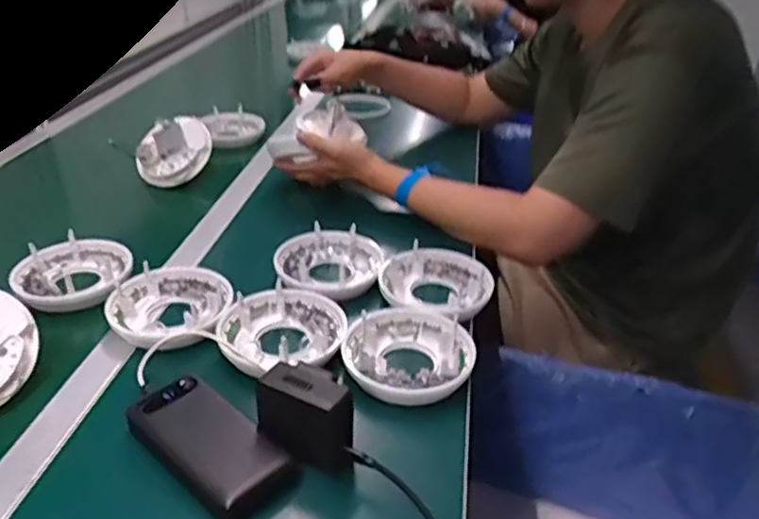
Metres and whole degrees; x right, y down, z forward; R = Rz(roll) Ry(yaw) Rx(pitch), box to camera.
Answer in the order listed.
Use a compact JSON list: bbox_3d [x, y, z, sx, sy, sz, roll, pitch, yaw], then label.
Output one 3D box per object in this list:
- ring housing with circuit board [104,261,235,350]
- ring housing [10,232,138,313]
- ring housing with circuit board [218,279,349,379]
[{"bbox_3d":[-0.231,0.048,0.728,0.145,0.032,0.125,15,33,21],"label":"ring housing with circuit board"},{"bbox_3d":[-0.369,0.011,0.787,0.131,0.036,0.118,-13,34,-23],"label":"ring housing"},{"bbox_3d":[-0.103,0.067,0.696,0.129,0.035,0.119,-7,32,-14],"label":"ring housing with circuit board"}]

